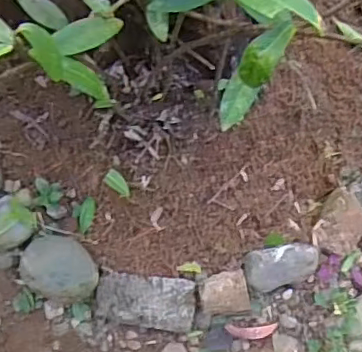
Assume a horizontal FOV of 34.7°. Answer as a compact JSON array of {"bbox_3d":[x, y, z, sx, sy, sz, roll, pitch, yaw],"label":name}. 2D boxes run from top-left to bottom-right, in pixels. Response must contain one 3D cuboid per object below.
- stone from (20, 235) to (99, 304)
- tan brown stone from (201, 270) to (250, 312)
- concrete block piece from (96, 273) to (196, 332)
[{"bbox_3d":[-0.198,0.150,0.943,0.124,0.085,0.099,17,70,8],"label":"stone"},{"bbox_3d":[0.075,0.196,0.982,0.078,0.052,0.071,-4,68,0],"label":"tan brown stone"},{"bbox_3d":[-0.057,0.212,0.975,0.162,0.046,0.085,5,69,4],"label":"concrete block piece"}]

